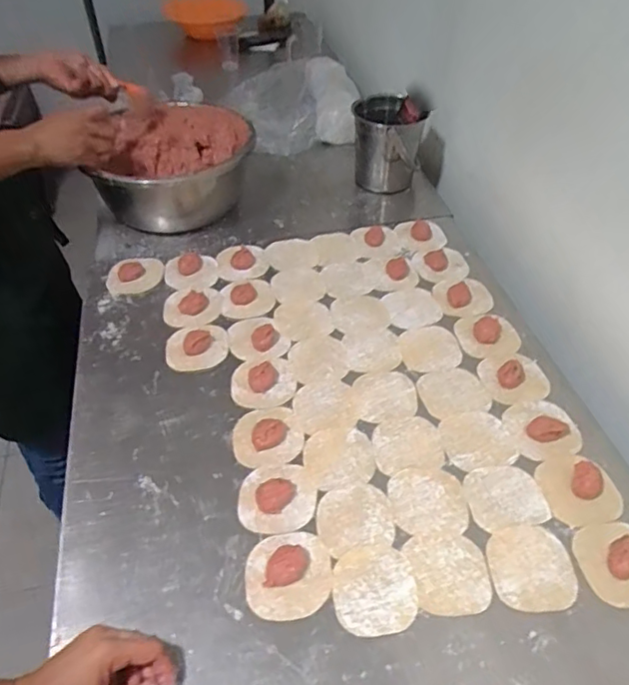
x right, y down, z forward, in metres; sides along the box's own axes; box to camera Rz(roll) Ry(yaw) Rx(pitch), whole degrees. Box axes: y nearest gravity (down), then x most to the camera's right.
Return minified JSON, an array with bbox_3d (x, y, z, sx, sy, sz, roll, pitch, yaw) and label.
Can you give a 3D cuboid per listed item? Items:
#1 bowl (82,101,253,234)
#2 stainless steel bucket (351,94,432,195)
[{"bbox_3d":[-0.220,-0.284,0.948,0.222,0.142,0.236,0,47,0],"label":"bowl"},{"bbox_3d":[0.128,-0.357,1.009,0.115,0.135,0.104,0,47,0],"label":"stainless steel bucket"}]

